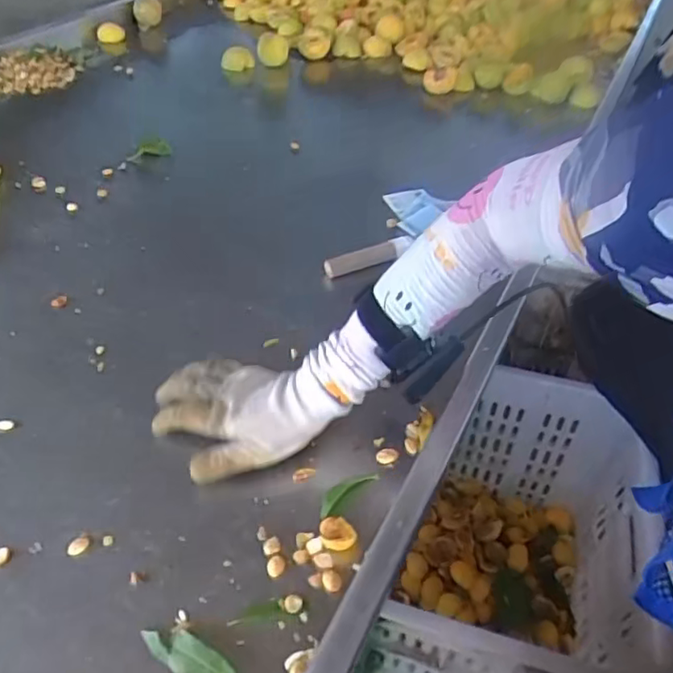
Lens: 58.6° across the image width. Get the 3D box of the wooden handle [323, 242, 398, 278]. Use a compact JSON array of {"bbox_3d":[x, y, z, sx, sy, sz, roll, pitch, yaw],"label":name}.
[{"bbox_3d":[0.029,-0.093,0.706,0.092,0.021,0.014,-18,45,-19],"label":"wooden handle"}]

